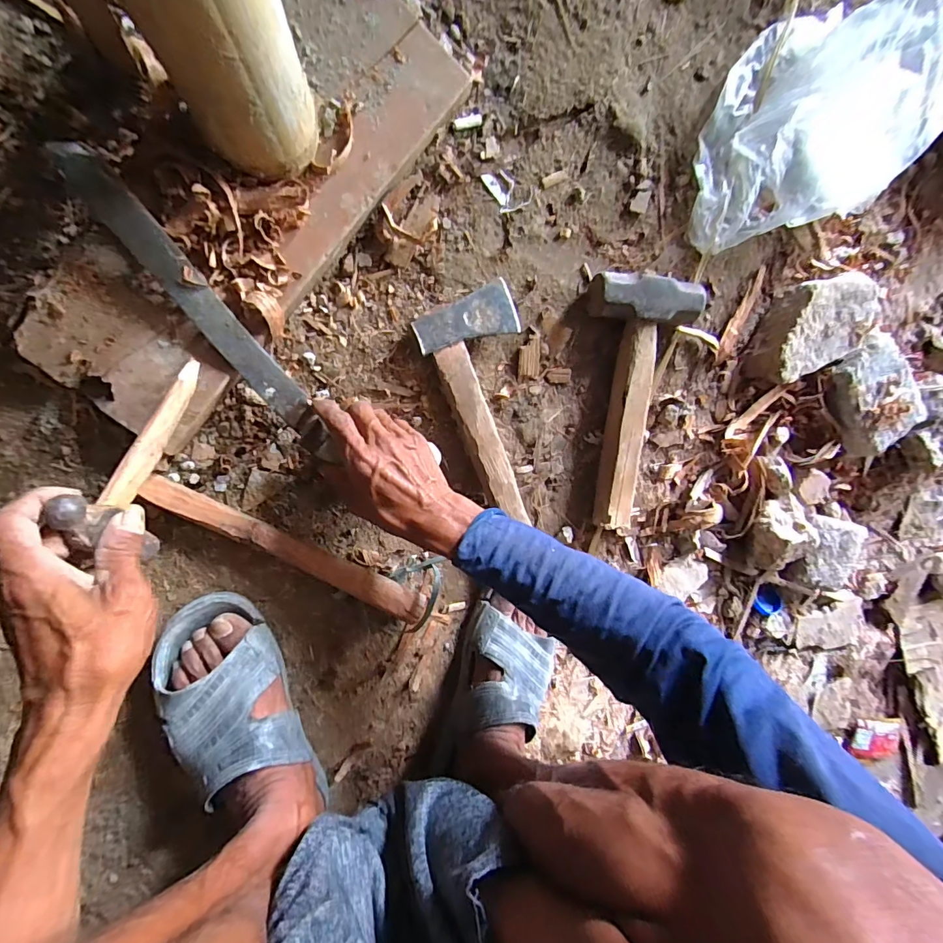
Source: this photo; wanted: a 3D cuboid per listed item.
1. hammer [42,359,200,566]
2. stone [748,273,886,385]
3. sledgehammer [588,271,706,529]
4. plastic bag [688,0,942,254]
[{"bbox_3d":[-0.240,-0.014,0.332,0.038,0.061,0.161,17,60,-9],"label":"hammer"},{"bbox_3d":[0.409,-0.173,0.531,0.167,0.044,0.098,-30,102,-7],"label":"stone"},{"bbox_3d":[0.186,-0.070,0.486,0.116,0.052,0.264,-3,98,-12],"label":"sledgehammer"},{"bbox_3d":[0.344,-0.366,0.448,0.234,0.078,0.201,-17,100,-10],"label":"plastic bag"}]

